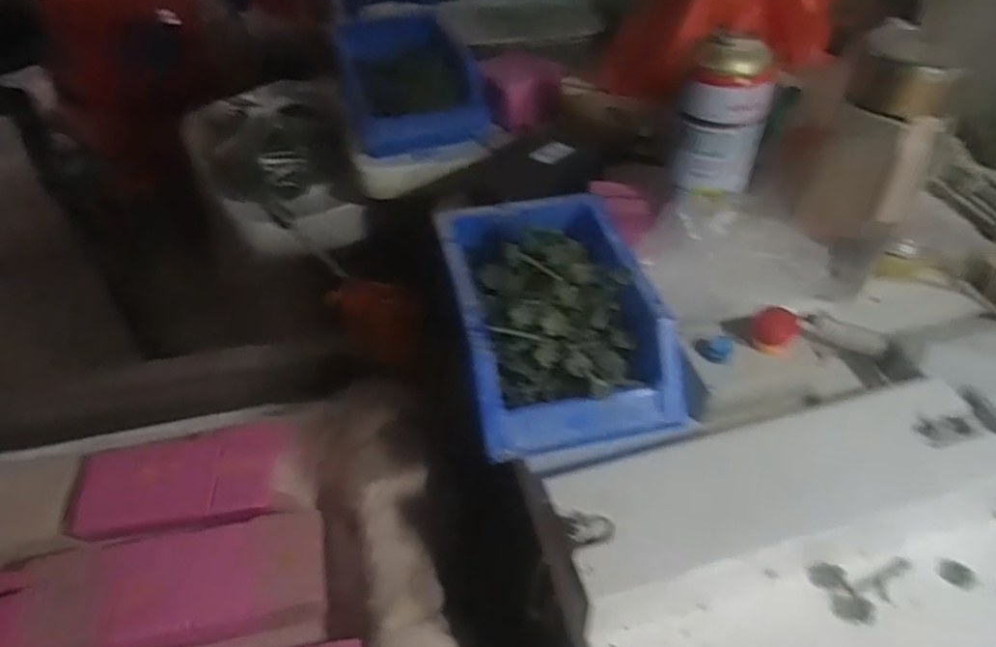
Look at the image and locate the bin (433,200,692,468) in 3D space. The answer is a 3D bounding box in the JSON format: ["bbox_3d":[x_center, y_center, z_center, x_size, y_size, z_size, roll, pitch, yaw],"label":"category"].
[{"bbox_3d":[0.035,-0.011,0.446,0.125,0.061,0.186,-9,46,-9],"label":"bin"}]

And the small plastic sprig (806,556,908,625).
[{"bbox_3d":[0.202,0.145,0.368,0.057,0.009,0.032,-4,46,-4],"label":"small plastic sprig"}]

